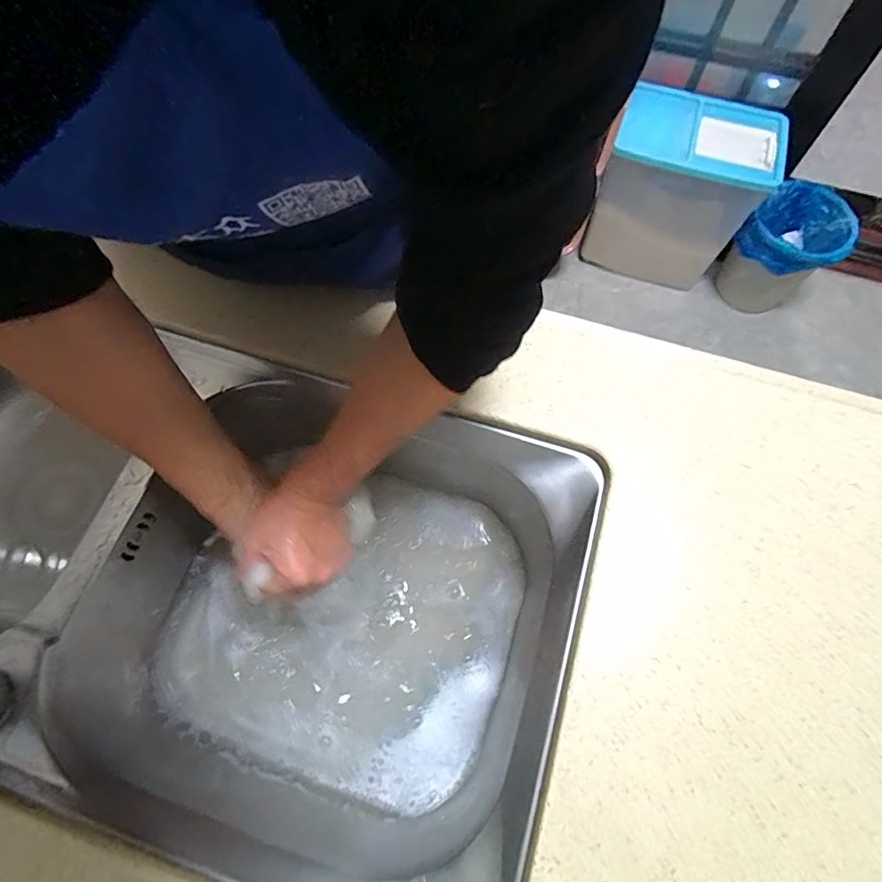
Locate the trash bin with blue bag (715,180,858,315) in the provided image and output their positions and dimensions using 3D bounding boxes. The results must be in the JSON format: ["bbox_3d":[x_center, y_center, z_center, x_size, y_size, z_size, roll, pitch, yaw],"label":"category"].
[{"bbox_3d":[0.921,-0.501,1.399,0.240,0.276,0.234,-42,74,-16],"label":"trash bin with blue bag"}]

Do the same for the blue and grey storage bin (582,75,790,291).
[{"bbox_3d":[0.629,-0.657,1.399,0.378,0.411,0.223,15,68,5],"label":"blue and grey storage bin"}]

